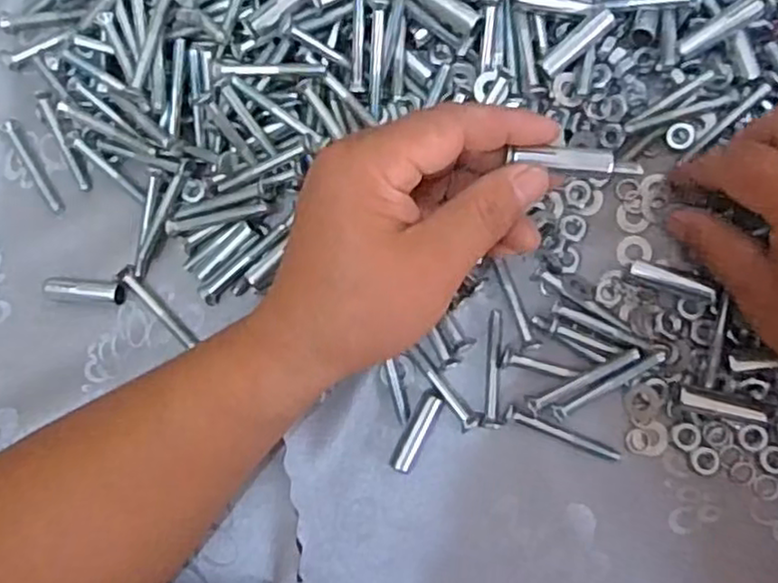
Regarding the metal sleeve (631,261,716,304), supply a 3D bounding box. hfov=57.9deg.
[{"bbox_3d":[0.133,-0.004,0.330,0.039,0.010,0.009,24,86,25],"label":"metal sleeve"}]

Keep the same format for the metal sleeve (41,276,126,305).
[{"bbox_3d":[-0.155,0.000,0.359,0.040,0.012,0.011,4,84,6],"label":"metal sleeve"}]

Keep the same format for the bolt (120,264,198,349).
[{"bbox_3d":[-0.117,0.008,0.355,0.007,0.008,0.054,-43,81,0],"label":"bolt"}]

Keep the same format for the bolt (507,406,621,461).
[{"bbox_3d":[0.081,0.067,0.327,0.055,0.004,0.005,21,86,8],"label":"bolt"}]

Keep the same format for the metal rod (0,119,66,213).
[{"bbox_3d":[-0.190,-0.067,0.373,0.009,0.004,0.060,-34,81,1],"label":"metal rod"}]

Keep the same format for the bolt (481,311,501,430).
[{"bbox_3d":[0.050,0.037,0.337,0.008,0.005,0.055,0,83,6],"label":"bolt"}]

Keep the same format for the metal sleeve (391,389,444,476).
[{"bbox_3d":[0.014,0.067,0.335,0.010,0.007,0.041,26,87,8],"label":"metal sleeve"}]

